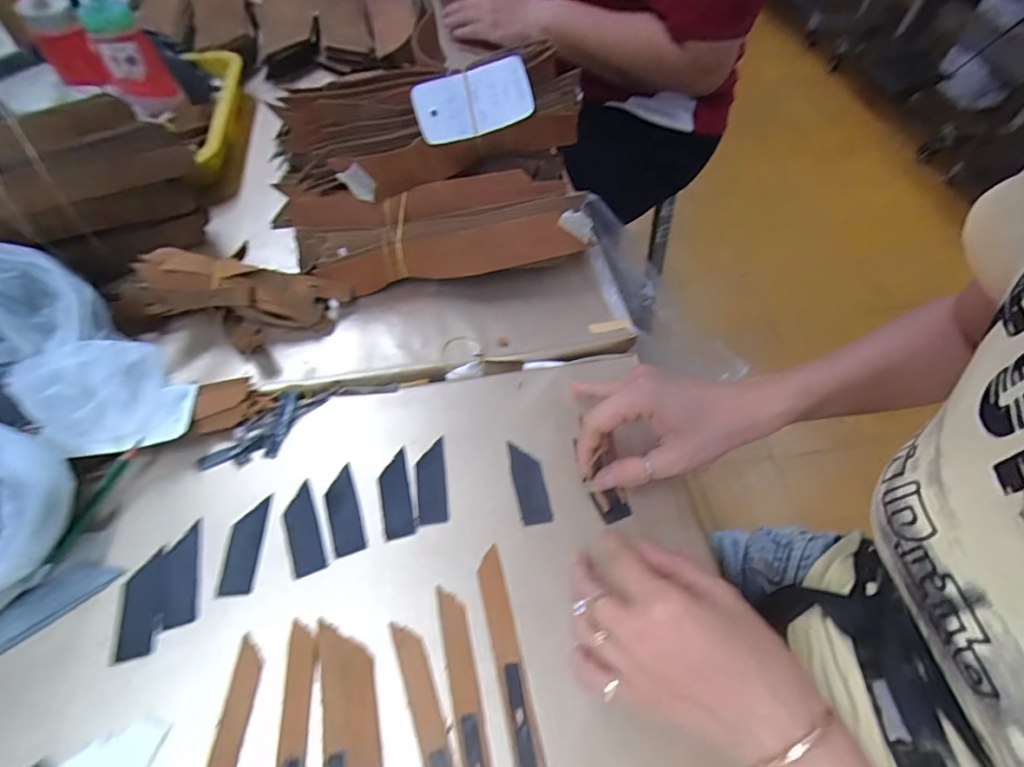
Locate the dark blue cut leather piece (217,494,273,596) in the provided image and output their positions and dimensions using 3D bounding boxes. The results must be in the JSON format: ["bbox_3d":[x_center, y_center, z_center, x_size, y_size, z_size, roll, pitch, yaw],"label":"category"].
[{"bbox_3d":[-0.182,0.109,0.334,0.021,0.004,0.062,-1,57,-3],"label":"dark blue cut leather piece"}]

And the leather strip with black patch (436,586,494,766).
[{"bbox_3d":[-0.027,0.185,0.286,0.018,0.004,0.124,-11,58,-9],"label":"leather strip with black patch"}]

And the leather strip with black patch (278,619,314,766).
[{"bbox_3d":[-0.122,0.200,0.272,0.016,0.004,0.122,-5,57,-6],"label":"leather strip with black patch"}]

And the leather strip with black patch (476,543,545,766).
[{"bbox_3d":[-0.003,0.164,0.300,0.016,0.004,0.123,-10,57,-9],"label":"leather strip with black patch"}]

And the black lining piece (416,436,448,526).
[{"bbox_3d":[-0.060,0.072,0.363,0.022,0.004,0.063,-6,57,-6],"label":"black lining piece"}]

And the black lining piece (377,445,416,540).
[{"bbox_3d":[-0.085,0.080,0.357,0.021,0.004,0.063,-11,61,-8],"label":"black lining piece"}]

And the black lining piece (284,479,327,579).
[{"bbox_3d":[-0.145,0.100,0.340,0.020,0.004,0.062,-19,59,-14],"label":"black lining piece"}]

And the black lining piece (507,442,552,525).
[{"bbox_3d":[0.012,0.073,0.364,0.022,0.004,0.062,-9,57,-8],"label":"black lining piece"}]

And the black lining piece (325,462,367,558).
[{"bbox_3d":[-0.119,0.089,0.348,0.021,0.004,0.062,-17,59,-13],"label":"black lining piece"}]

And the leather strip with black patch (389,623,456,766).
[{"bbox_3d":[-0.044,0.199,0.276,0.017,0.004,0.125,-18,59,-14],"label":"leather strip with black patch"}]

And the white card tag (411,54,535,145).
[{"bbox_3d":[-0.037,-0.263,0.457,0.107,0.014,0.057,-16,99,2],"label":"white card tag"}]

